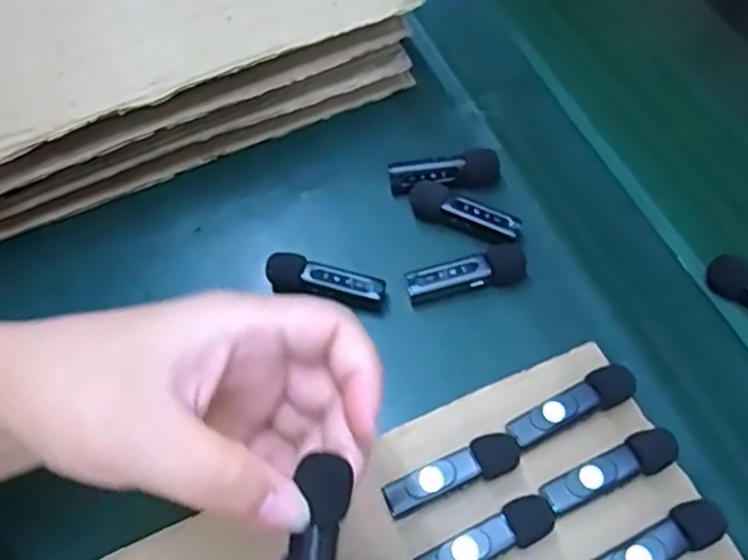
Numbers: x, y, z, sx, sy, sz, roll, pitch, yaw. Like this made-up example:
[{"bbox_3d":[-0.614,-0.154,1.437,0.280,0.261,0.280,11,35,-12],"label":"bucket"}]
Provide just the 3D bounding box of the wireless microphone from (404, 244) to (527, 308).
[{"bbox_3d":[0.050,-0.001,0.358,0.064,0.017,0.019,-16,62,-5],"label":"wireless microphone"}]

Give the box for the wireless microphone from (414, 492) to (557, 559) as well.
[{"bbox_3d":[0.049,0.116,0.287,0.065,0.016,0.019,-27,63,-10],"label":"wireless microphone"}]

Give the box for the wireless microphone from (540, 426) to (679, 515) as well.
[{"bbox_3d":[0.107,0.088,0.299,0.064,0.014,0.019,-26,63,-10],"label":"wireless microphone"}]

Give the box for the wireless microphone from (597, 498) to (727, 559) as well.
[{"bbox_3d":[0.121,0.116,0.283,0.063,0.013,0.018,-26,63,-10],"label":"wireless microphone"}]

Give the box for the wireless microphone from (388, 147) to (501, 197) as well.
[{"bbox_3d":[0.042,-0.062,0.389,0.064,0.016,0.019,-7,61,0],"label":"wireless microphone"}]

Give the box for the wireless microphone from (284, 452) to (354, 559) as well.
[{"bbox_3d":[-0.020,0.087,0.204,0.016,0.012,0.061,9,77,9],"label":"wireless microphone"}]

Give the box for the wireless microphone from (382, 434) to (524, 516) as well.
[{"bbox_3d":[0.036,0.090,0.304,0.065,0.015,0.017,-22,62,-8],"label":"wireless microphone"}]

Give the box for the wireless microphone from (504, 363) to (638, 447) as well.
[{"bbox_3d":[0.094,0.061,0.316,0.064,0.016,0.017,-24,63,-9],"label":"wireless microphone"}]

